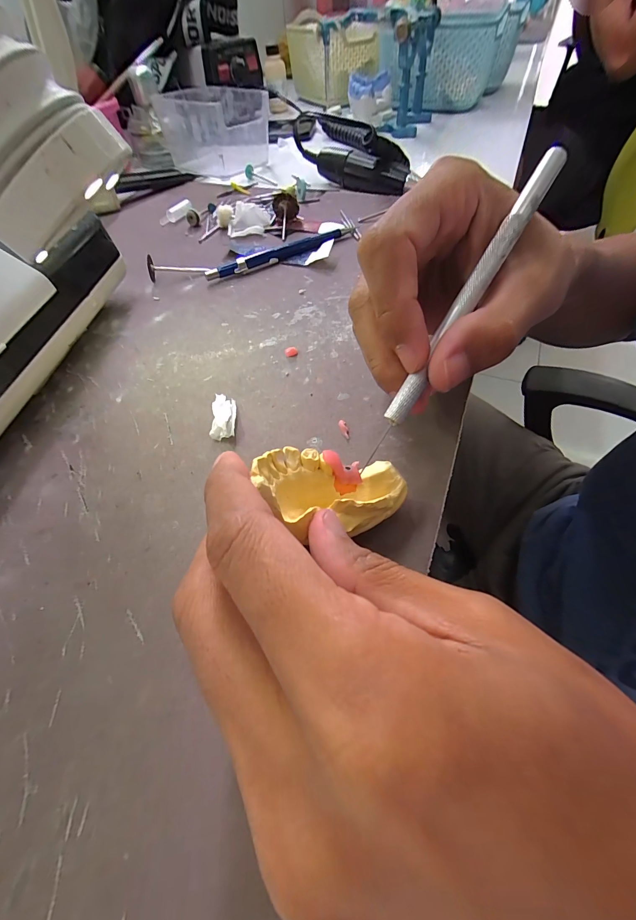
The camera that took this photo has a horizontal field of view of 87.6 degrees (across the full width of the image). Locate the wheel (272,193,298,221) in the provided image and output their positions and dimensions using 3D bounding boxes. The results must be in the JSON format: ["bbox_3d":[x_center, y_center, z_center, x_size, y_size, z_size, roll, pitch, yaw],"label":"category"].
[{"bbox_3d":[-0.030,-0.229,0.302,0.023,0.022,0.006,2,57,6],"label":"wheel"}]

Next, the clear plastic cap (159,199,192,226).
[{"bbox_3d":[-0.141,-0.246,0.329,0.037,0.013,0.012,-41,63,-7],"label":"clear plastic cap"}]

